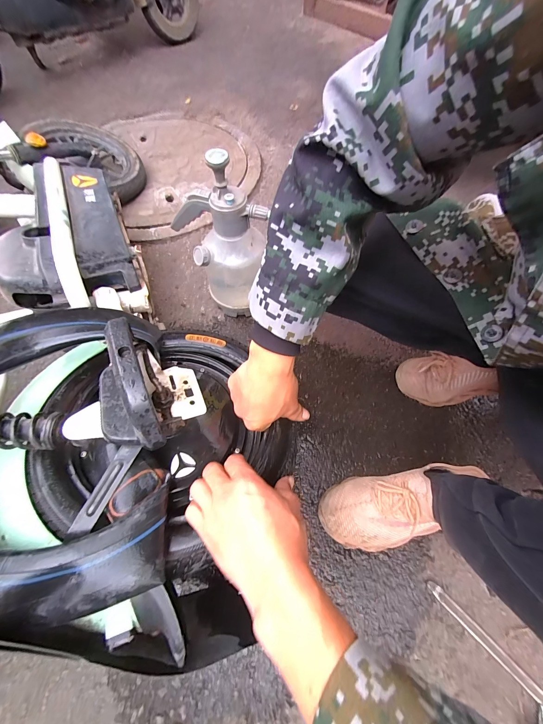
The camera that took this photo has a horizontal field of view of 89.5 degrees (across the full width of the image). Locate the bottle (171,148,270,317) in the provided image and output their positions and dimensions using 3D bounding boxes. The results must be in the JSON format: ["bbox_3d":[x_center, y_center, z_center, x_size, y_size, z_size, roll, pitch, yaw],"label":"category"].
[{"bbox_3d":[-0.103,-0.246,0.589,0.175,0.333,0.130,39,69,19],"label":"bottle"}]

